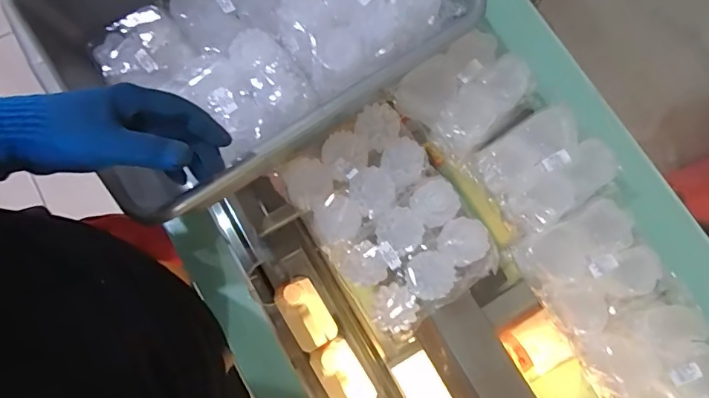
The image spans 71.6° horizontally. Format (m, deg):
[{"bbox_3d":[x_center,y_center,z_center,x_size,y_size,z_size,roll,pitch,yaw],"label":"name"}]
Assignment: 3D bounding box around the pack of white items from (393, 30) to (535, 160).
[{"bbox_3d":[0.140,-0.137,0.610,0.139,0.048,0.117,-42,81,-9],"label":"pack of white items"}]

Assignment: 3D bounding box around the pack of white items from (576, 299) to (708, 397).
[{"bbox_3d":[0.337,0.190,0.546,0.134,0.055,0.131,-28,79,-7],"label":"pack of white items"}]

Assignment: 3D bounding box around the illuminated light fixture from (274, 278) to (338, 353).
[{"bbox_3d":[-0.083,0.197,0.835,0.071,0.034,0.115,-28,79,-7],"label":"illuminated light fixture"}]

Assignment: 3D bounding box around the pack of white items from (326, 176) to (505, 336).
[{"bbox_3d":[0.075,0.070,0.595,0.169,0.037,0.133,-34,80,-8],"label":"pack of white items"}]

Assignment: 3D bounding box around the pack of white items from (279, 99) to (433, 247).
[{"bbox_3d":[0.004,-0.033,0.609,0.167,0.028,0.120,-34,80,-8],"label":"pack of white items"}]

